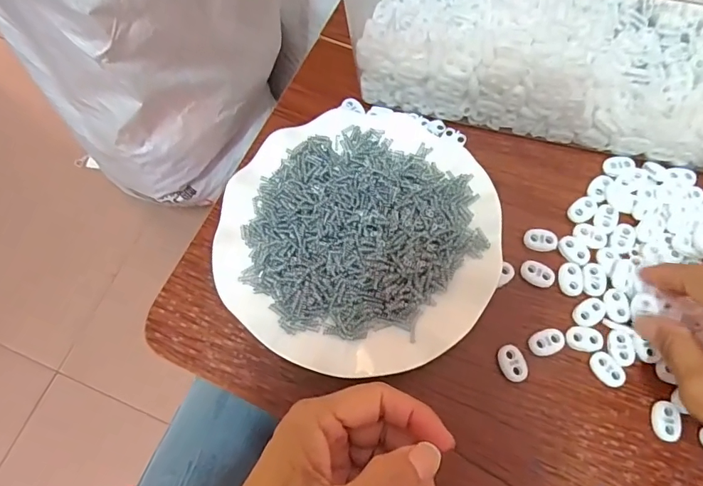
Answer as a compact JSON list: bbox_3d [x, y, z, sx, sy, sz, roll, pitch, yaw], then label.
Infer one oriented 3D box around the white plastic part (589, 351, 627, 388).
[{"bbox_3d":[0.161,0.079,0.288,0.015,0.004,0.023,-41,73,-13],"label":"white plastic part"}]

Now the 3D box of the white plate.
[{"bbox_3d":[0.005,-0.008,0.318,0.177,0.024,0.188,-1,69,2],"label":"white plate"}]

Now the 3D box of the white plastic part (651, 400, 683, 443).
[{"bbox_3d":[0.190,0.108,0.277,0.014,0.008,0.023,6,69,4],"label":"white plastic part"}]

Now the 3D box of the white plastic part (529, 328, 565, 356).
[{"bbox_3d":[0.126,0.064,0.296,0.023,0.006,0.015,-14,69,-4],"label":"white plastic part"}]

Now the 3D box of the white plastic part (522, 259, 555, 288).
[{"bbox_3d":[0.127,0.021,0.312,0.022,0.004,0.015,21,71,9],"label":"white plastic part"}]

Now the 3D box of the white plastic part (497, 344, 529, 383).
[{"bbox_3d":[0.103,0.076,0.292,0.017,0.005,0.024,-18,69,-5],"label":"white plastic part"}]

